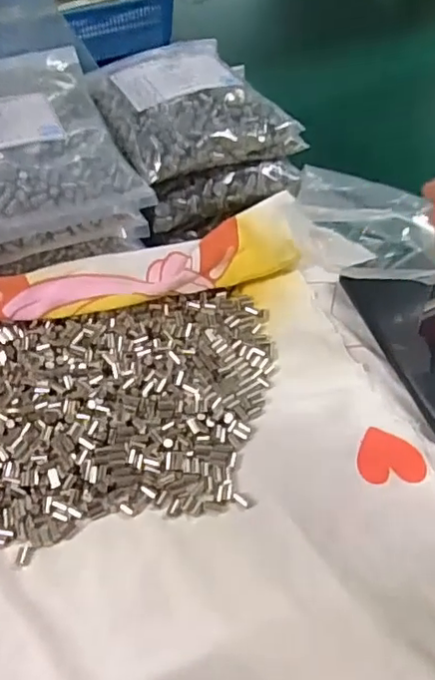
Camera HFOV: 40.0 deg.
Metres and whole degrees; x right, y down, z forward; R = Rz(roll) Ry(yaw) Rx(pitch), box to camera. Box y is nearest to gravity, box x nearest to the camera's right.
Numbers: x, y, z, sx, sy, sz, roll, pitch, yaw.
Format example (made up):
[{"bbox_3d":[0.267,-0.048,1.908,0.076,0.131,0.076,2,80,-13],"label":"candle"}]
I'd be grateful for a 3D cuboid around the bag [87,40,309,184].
[{"bbox_3d":[-0.031,-0.208,0.517,0.139,0.033,0.170,-23,55,-15],"label":"bag"}]

